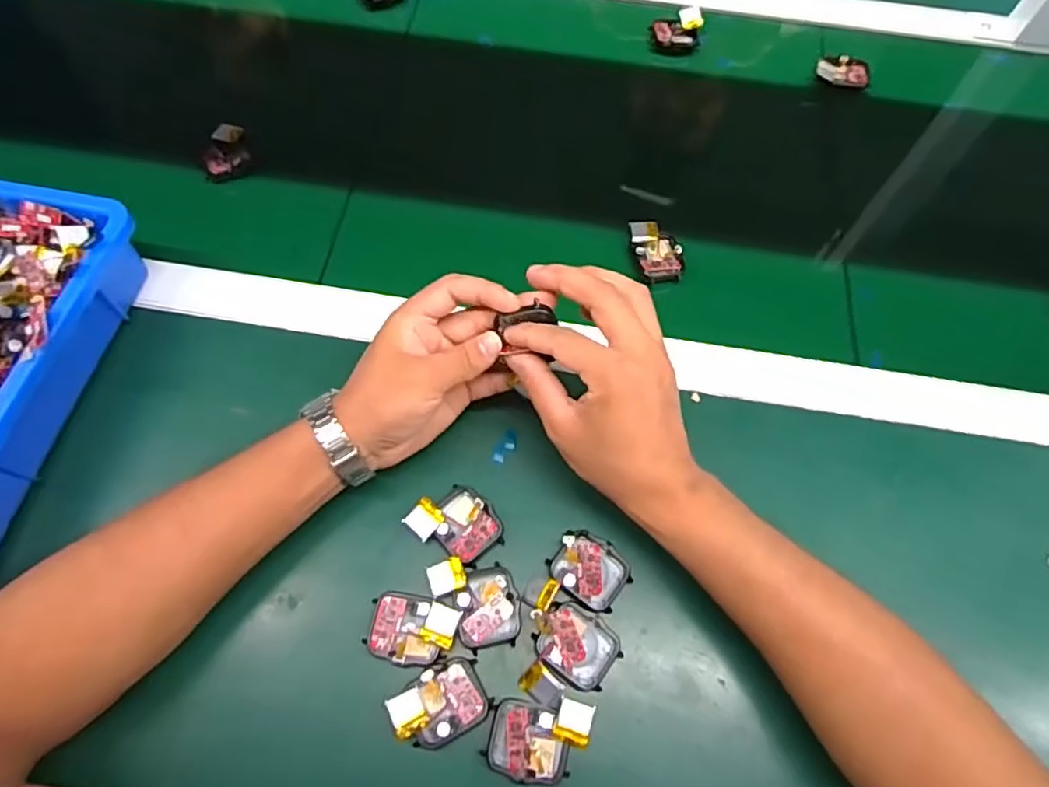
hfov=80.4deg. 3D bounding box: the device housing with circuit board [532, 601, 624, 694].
[{"bbox_3d":[0.030,0.146,0.363,0.049,0.012,0.038,36,69,14],"label":"device housing with circuit board"}]

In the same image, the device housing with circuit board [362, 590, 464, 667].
[{"bbox_3d":[-0.066,0.138,0.363,0.051,0.010,0.038,9,65,2],"label":"device housing with circuit board"}]

